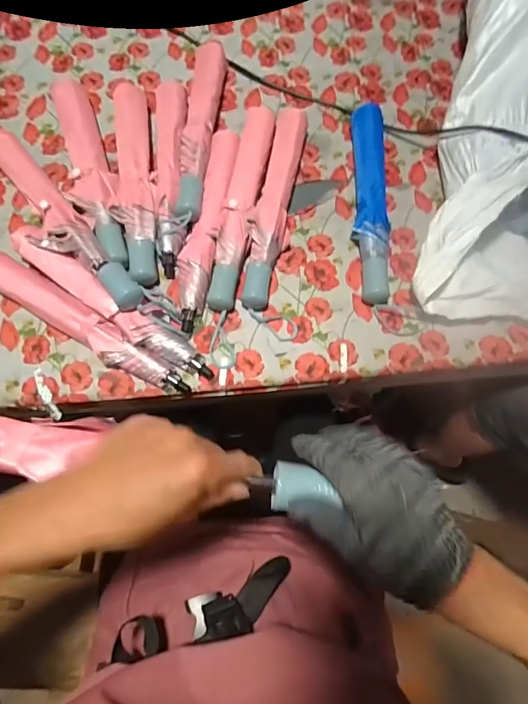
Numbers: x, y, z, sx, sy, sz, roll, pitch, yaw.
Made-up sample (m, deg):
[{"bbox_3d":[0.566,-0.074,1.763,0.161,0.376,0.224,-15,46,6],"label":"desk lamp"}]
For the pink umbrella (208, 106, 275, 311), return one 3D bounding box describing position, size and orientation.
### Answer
[{"bbox_3d":[-0.035,-0.223,0.615,0.049,0.045,0.337,11,72,3],"label":"pink umbrella"}]

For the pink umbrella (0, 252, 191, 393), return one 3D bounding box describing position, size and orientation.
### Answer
[{"bbox_3d":[-0.247,-0.037,0.550,0.325,0.047,0.046,31,74,9],"label":"pink umbrella"}]

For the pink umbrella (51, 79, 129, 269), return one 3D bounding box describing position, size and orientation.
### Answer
[{"bbox_3d":[-0.261,-0.272,0.622,0.066,0.046,0.342,-14,73,-5],"label":"pink umbrella"}]

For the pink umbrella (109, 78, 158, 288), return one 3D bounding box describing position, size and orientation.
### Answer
[{"bbox_3d":[-0.195,-0.263,0.621,0.056,0.045,0.351,-8,72,-3],"label":"pink umbrella"}]

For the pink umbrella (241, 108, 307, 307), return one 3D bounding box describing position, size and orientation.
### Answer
[{"bbox_3d":[0.016,-0.226,0.617,0.056,0.046,0.339,9,72,2],"label":"pink umbrella"}]

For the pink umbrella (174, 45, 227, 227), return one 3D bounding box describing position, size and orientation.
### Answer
[{"bbox_3d":[-0.099,-0.351,0.640,0.045,0.055,0.339,4,72,1],"label":"pink umbrella"}]

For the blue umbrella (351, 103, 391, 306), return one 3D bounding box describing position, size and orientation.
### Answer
[{"bbox_3d":[0.163,-0.234,0.626,0.054,0.042,0.341,3,72,0],"label":"blue umbrella"}]

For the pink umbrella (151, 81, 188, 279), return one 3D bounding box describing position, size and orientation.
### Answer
[{"bbox_3d":[-0.142,-0.275,0.619,0.046,0.036,0.328,-3,72,-2],"label":"pink umbrella"}]

